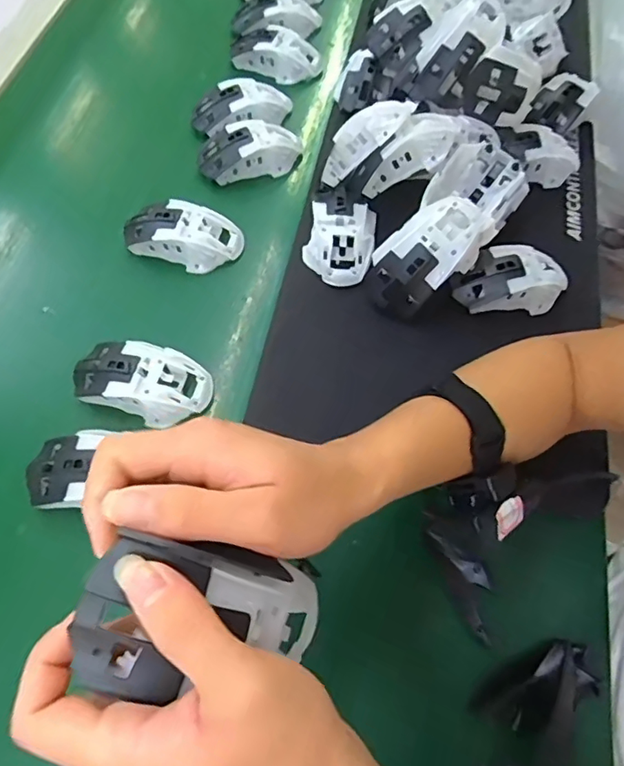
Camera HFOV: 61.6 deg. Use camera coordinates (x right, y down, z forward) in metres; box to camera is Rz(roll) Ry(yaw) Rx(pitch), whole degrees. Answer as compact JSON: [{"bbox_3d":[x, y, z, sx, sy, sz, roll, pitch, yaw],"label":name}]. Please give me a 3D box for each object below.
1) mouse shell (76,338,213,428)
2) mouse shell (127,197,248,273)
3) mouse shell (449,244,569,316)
[{"bbox_3d":[-0.142,-0.002,0.439,0.110,0.041,0.060,12,65,8],"label":"mouse shell"},{"bbox_3d":[-0.126,-0.144,0.505,0.111,0.033,0.053,5,64,4],"label":"mouse shell"},{"bbox_3d":[0.186,-0.098,0.492,0.112,0.039,0.056,-7,64,-1],"label":"mouse shell"}]

